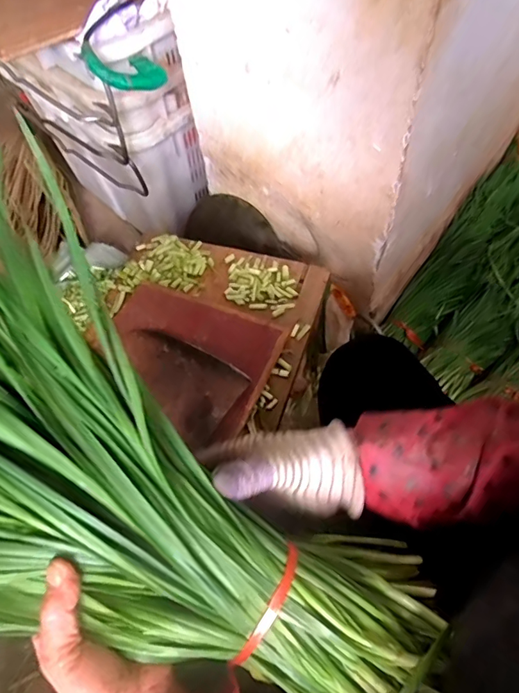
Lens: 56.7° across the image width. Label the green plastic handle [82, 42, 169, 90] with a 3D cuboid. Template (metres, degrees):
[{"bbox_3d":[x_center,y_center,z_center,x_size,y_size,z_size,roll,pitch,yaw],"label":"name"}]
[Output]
[{"bbox_3d":[-0.190,-0.399,0.682,0.101,0.054,0.068,-28,63,-11],"label":"green plastic handle"}]

